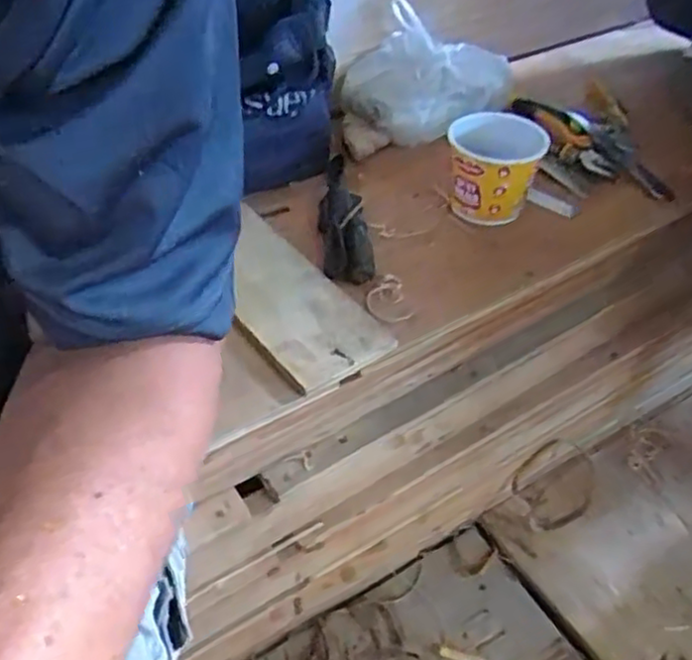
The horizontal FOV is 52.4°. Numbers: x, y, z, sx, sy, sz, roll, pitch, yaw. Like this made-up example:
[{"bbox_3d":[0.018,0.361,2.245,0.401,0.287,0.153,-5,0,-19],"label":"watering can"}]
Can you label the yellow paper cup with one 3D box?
[{"bbox_3d":[0.141,-0.158,0.689,0.091,0.084,0.072,14,45,8],"label":"yellow paper cup"}]

